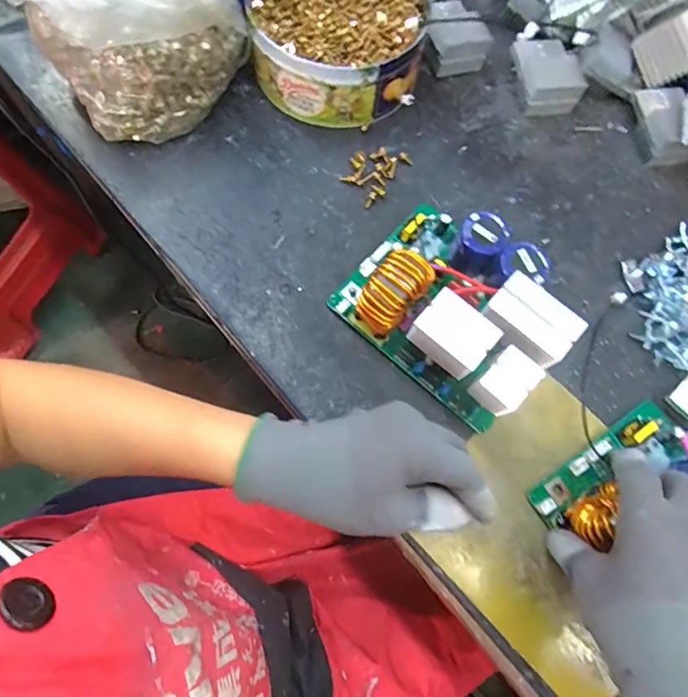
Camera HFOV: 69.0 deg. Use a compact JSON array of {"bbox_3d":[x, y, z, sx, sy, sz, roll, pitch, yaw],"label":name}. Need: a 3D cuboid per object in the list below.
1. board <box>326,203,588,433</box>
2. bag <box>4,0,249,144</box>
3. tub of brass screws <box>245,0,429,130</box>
[{"bbox_3d":[0.082,-0.038,0.353,0.146,0.074,0.115,40,75,11],"label":"board"},{"bbox_3d":[-0.168,-0.258,0.394,0.137,0.106,0.142,-38,77,-13],"label":"bag"},{"bbox_3d":[-0.005,-0.271,0.429,0.142,0.060,0.150,1,72,-2],"label":"tub of brass screws"}]

